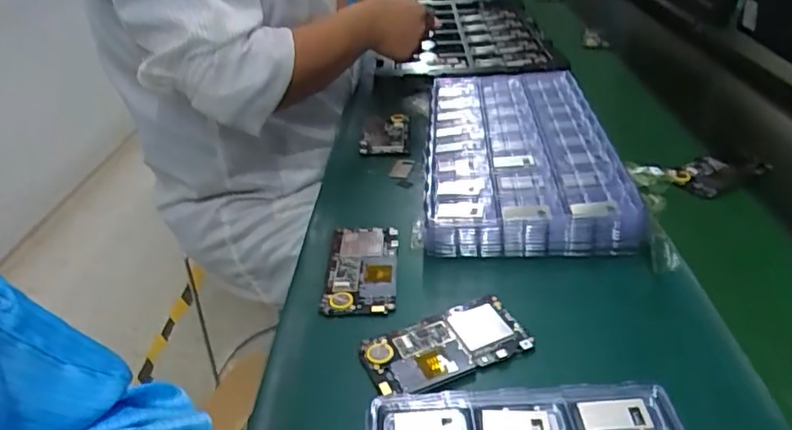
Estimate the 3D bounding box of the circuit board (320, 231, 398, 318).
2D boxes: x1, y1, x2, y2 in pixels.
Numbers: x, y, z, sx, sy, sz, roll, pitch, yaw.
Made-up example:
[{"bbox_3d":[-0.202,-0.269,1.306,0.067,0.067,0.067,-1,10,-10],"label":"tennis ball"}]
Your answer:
[{"bbox_3d":[-0.032,0.050,0.534,0.065,0.011,0.120,-3,33,4],"label":"circuit board"}]

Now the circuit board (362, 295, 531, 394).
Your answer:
[{"bbox_3d":[0.038,0.101,0.445,0.123,0.005,0.063,-17,35,-17],"label":"circuit board"}]

